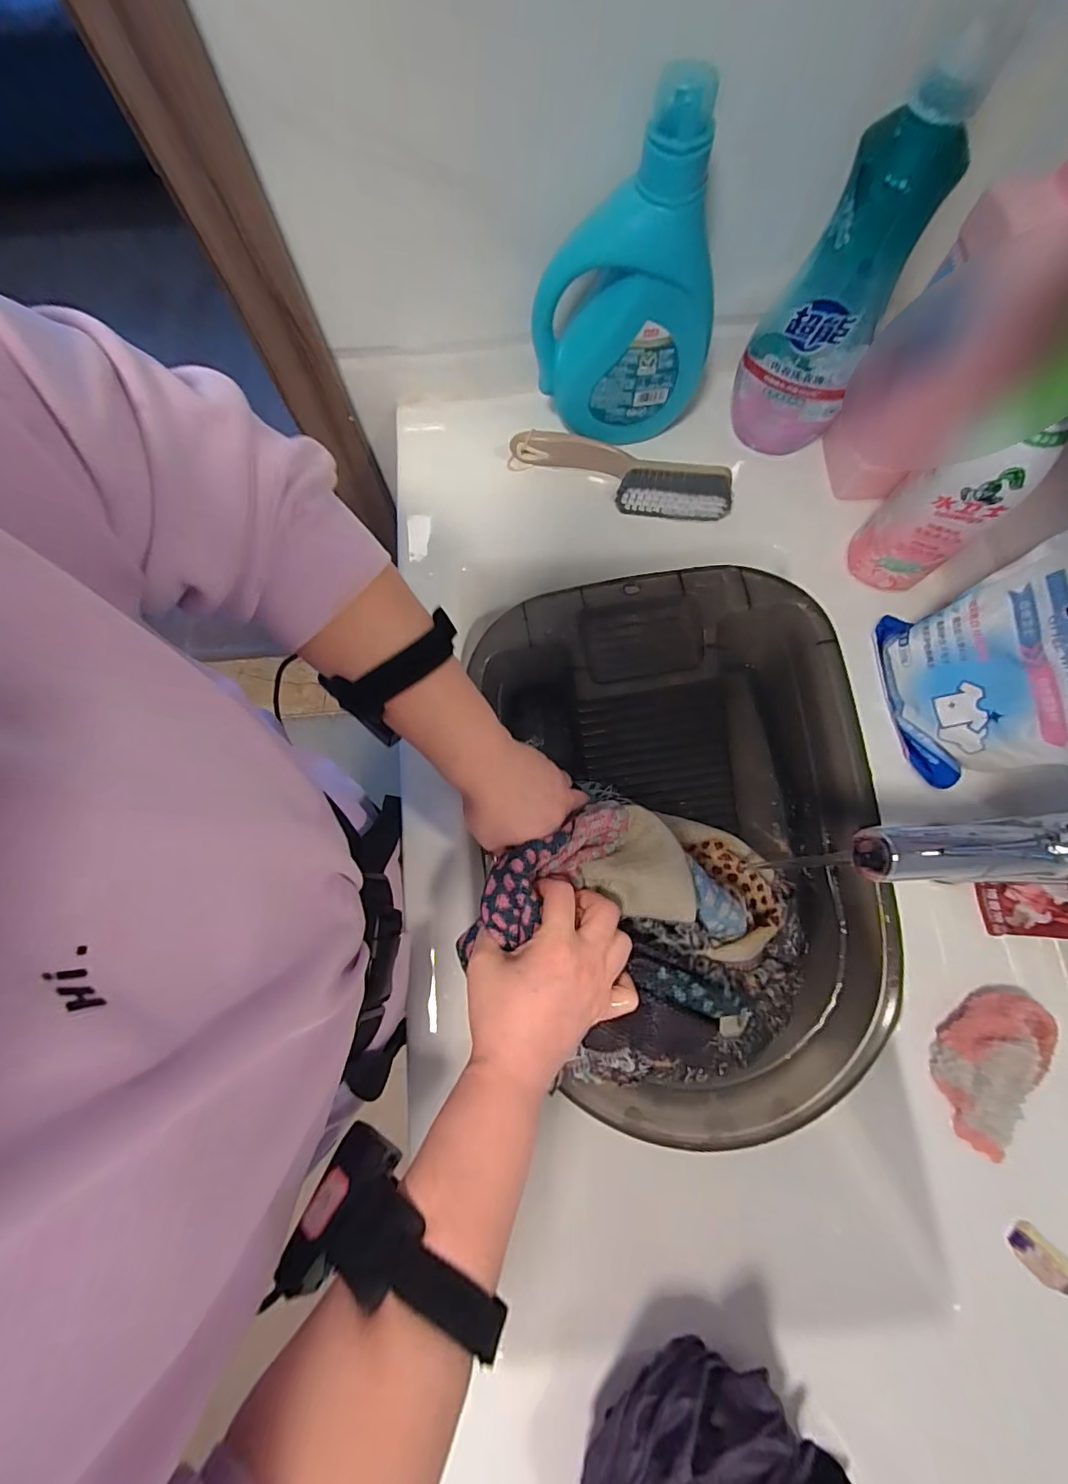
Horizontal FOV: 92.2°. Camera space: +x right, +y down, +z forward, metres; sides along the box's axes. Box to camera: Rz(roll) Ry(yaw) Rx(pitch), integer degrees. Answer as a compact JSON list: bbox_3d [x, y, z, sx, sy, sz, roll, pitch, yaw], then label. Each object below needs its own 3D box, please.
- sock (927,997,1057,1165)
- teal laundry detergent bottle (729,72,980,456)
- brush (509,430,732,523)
[{"bbox_3d":[0.328,0.234,0.370,0.065,0.039,0.109,26,77,8],"label":"sock"},{"bbox_3d":[0.235,-0.343,0.416,0.097,0.233,0.050,21,77,7],"label":"teal laundry detergent bottle"},{"bbox_3d":[0.079,-0.254,0.495,0.214,0.041,0.043,13,76,5],"label":"brush"}]

